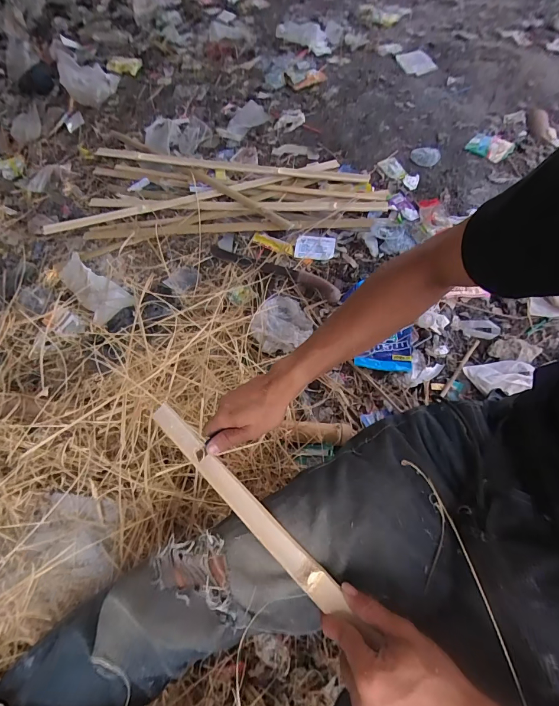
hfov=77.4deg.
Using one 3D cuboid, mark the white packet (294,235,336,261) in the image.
[{"bbox_3d":[0.099,-0.300,0.973,0.109,0.023,0.078,5,63,5],"label":"white packet"}]

